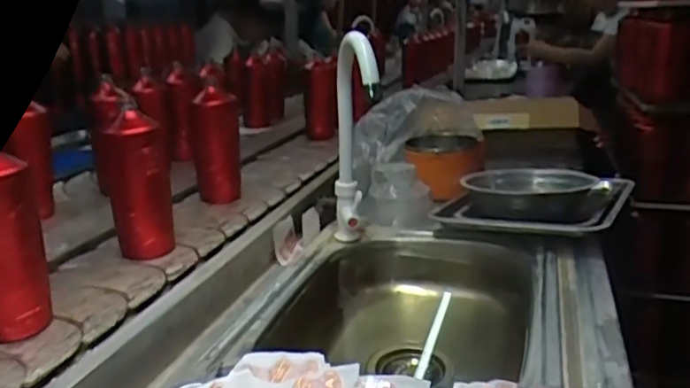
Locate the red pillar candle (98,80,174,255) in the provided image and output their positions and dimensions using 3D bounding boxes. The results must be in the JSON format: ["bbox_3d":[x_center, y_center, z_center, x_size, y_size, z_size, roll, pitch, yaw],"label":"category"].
[{"bbox_3d":[-0.282,-0.015,0.843,0.082,0.204,0.064,-6,18,-17],"label":"red pillar candle"}]

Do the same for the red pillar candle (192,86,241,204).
[{"bbox_3d":[-0.223,-0.082,1.081,0.087,0.189,0.068,-1,18,-17],"label":"red pillar candle"}]

